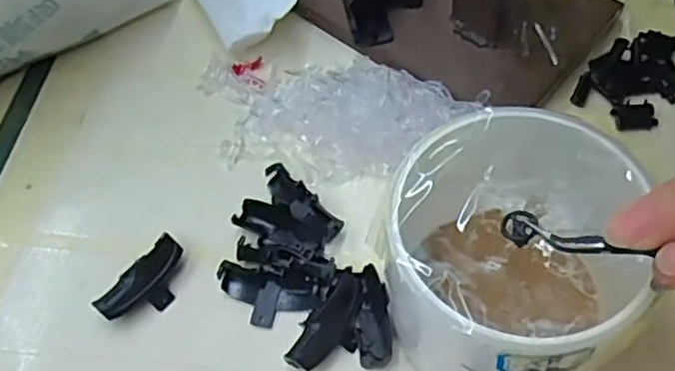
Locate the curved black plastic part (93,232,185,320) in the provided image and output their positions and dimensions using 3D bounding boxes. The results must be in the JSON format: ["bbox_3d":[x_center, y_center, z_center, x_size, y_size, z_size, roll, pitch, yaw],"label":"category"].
[{"bbox_3d":[-0.079,0.041,0.279,0.019,0.011,0.040,38,68,24],"label":"curved black plastic part"}]

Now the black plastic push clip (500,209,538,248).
[{"bbox_3d":[0.055,0.012,0.204,0.010,0.004,0.011,-2,58,3],"label":"black plastic push clip"}]

